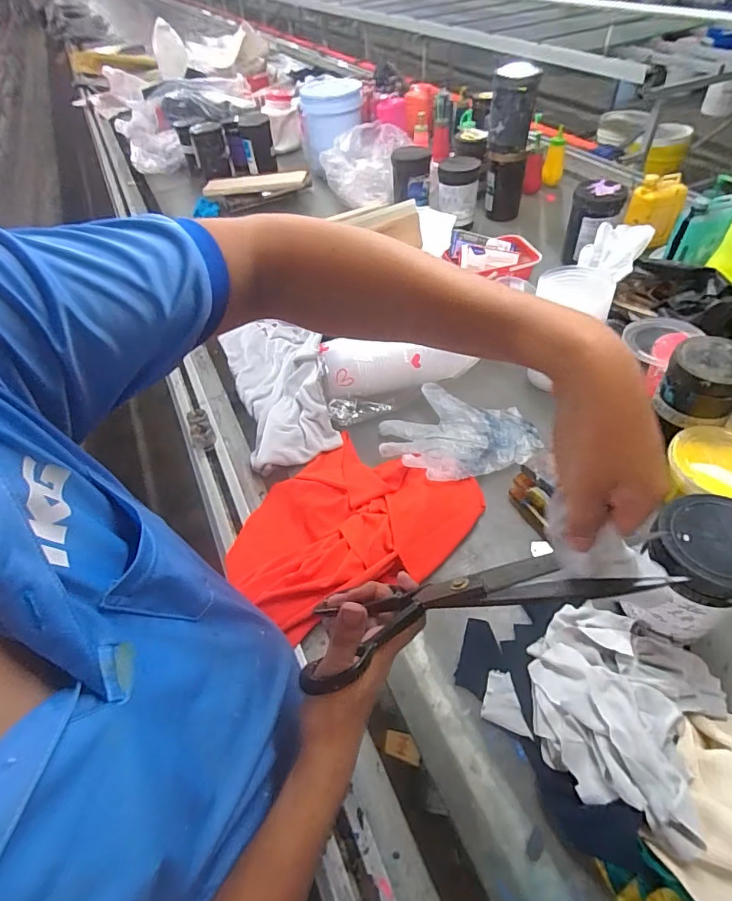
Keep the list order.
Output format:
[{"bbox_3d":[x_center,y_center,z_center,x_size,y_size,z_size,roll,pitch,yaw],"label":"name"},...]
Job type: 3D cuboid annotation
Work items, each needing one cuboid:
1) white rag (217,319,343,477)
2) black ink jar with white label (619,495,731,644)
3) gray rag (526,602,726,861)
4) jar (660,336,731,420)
[{"bbox_3d":[-0.169,-0.142,0.902,0.170,0.089,0.393,-18,49,-10],"label":"white rag"},{"bbox_3d":[0.362,0.128,0.519,0.106,0.144,0.104,-3,49,3],"label":"black ink jar with white label"},{"bbox_3d":[0.265,0.269,0.514,0.185,0.066,0.198,30,58,28],"label":"gray rag"},{"bbox_3d":[0.496,-0.104,0.689,0.101,0.090,0.099,-3,49,3],"label":"jar"}]

